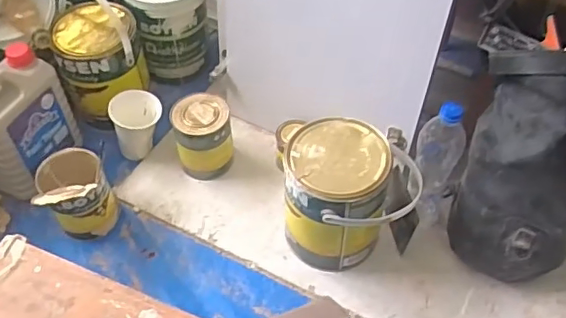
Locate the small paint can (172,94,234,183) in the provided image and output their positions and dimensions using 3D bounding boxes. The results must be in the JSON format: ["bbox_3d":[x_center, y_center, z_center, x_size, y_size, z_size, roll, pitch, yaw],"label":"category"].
[{"bbox_3d":[-0.144,-0.036,1.039,0.102,0.122,0.123,-15,52,-11],"label":"small paint can"}]

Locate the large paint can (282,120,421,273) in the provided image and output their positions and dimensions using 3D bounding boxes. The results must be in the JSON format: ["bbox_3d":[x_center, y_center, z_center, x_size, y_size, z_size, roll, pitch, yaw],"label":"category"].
[{"bbox_3d":[0.086,0.064,0.901,0.158,0.196,0.163,0,50,0],"label":"large paint can"}]

